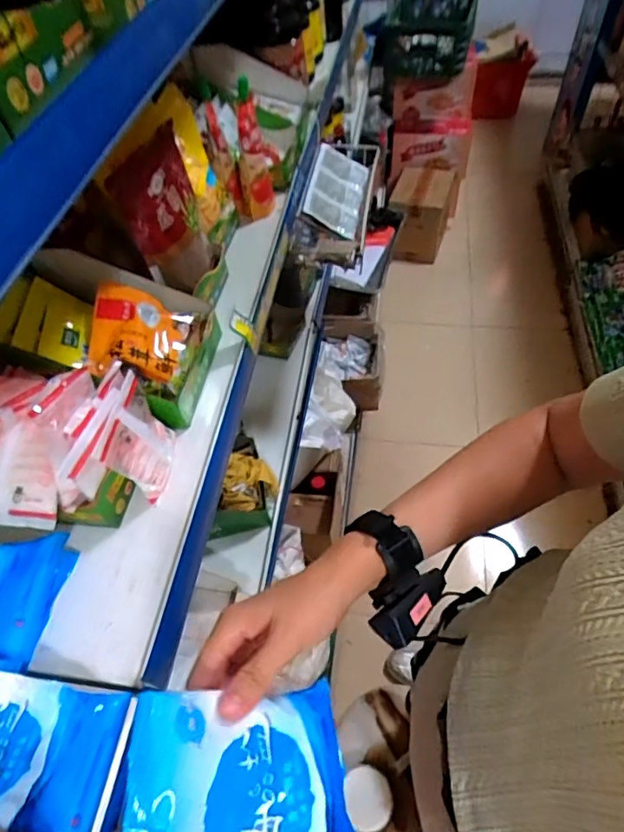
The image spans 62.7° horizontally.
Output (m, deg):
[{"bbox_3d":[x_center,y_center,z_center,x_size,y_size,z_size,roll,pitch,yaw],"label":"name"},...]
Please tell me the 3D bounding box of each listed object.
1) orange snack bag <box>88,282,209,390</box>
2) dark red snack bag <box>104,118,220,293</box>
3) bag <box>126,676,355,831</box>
[{"bbox_3d":[-0.208,-0.098,0.634,0.125,0.031,0.114,19,73,-24],"label":"orange snack bag"},{"bbox_3d":[-0.186,-0.258,0.667,0.049,0.181,0.130,8,55,10],"label":"dark red snack bag"},{"bbox_3d":[-0.035,0.219,0.303,0.145,0.034,0.103,14,56,-33],"label":"bag"}]

